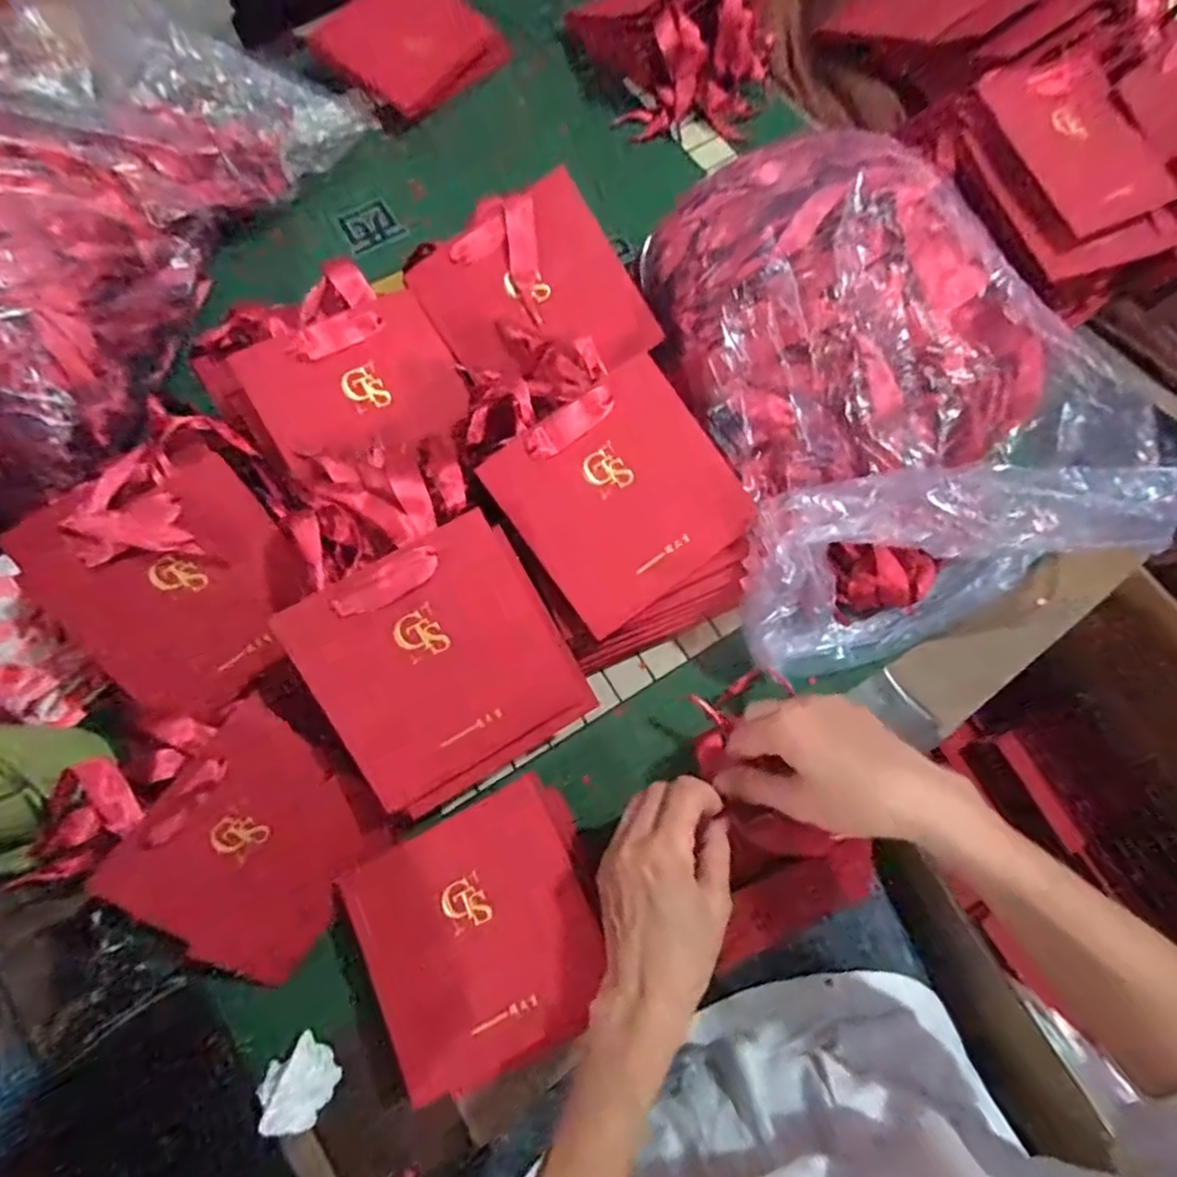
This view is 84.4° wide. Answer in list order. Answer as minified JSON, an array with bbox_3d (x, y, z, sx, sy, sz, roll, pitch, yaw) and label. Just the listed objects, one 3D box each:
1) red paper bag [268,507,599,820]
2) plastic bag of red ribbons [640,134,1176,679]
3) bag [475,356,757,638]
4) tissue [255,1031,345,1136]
[{"bbox_3d":[-0.089,0.047,0.405,0.145,0.012,0.149,-31,100,-15],"label":"red paper bag"},{"bbox_3d":[0.199,-0.153,0.481,0.249,0.143,0.375,-15,72,-5],"label":"plastic bag of red ribbons"},{"bbox_3d":[0.022,-0.062,0.430,0.137,0.010,0.137,-36,90,-2],"label":"bag"},{"bbox_3d":[-0.185,0.317,0.413,0.043,0.025,0.045,42,77,13],"label":"tissue"}]

